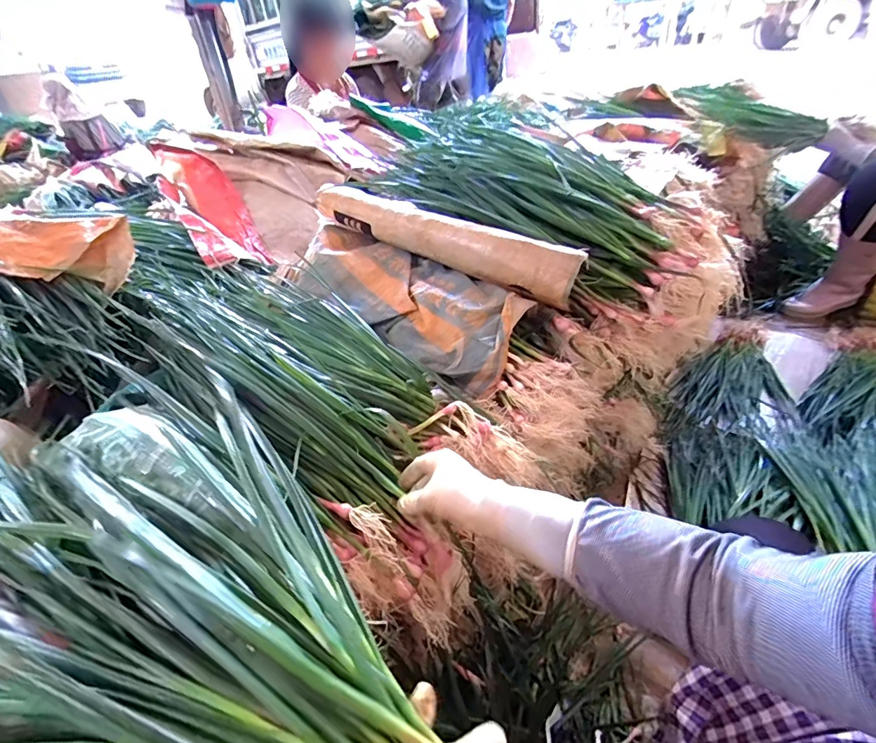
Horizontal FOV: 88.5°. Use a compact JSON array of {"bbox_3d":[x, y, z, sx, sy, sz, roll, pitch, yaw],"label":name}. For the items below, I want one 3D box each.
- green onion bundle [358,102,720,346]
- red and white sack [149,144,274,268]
[{"bbox_3d":[0.169,-0.287,0.760,0.545,0.124,0.296,40,52,19],"label":"green onion bundle"},{"bbox_3d":[-0.504,-0.363,0.998,0.142,0.112,0.541,-23,52,-24],"label":"red and white sack"}]

